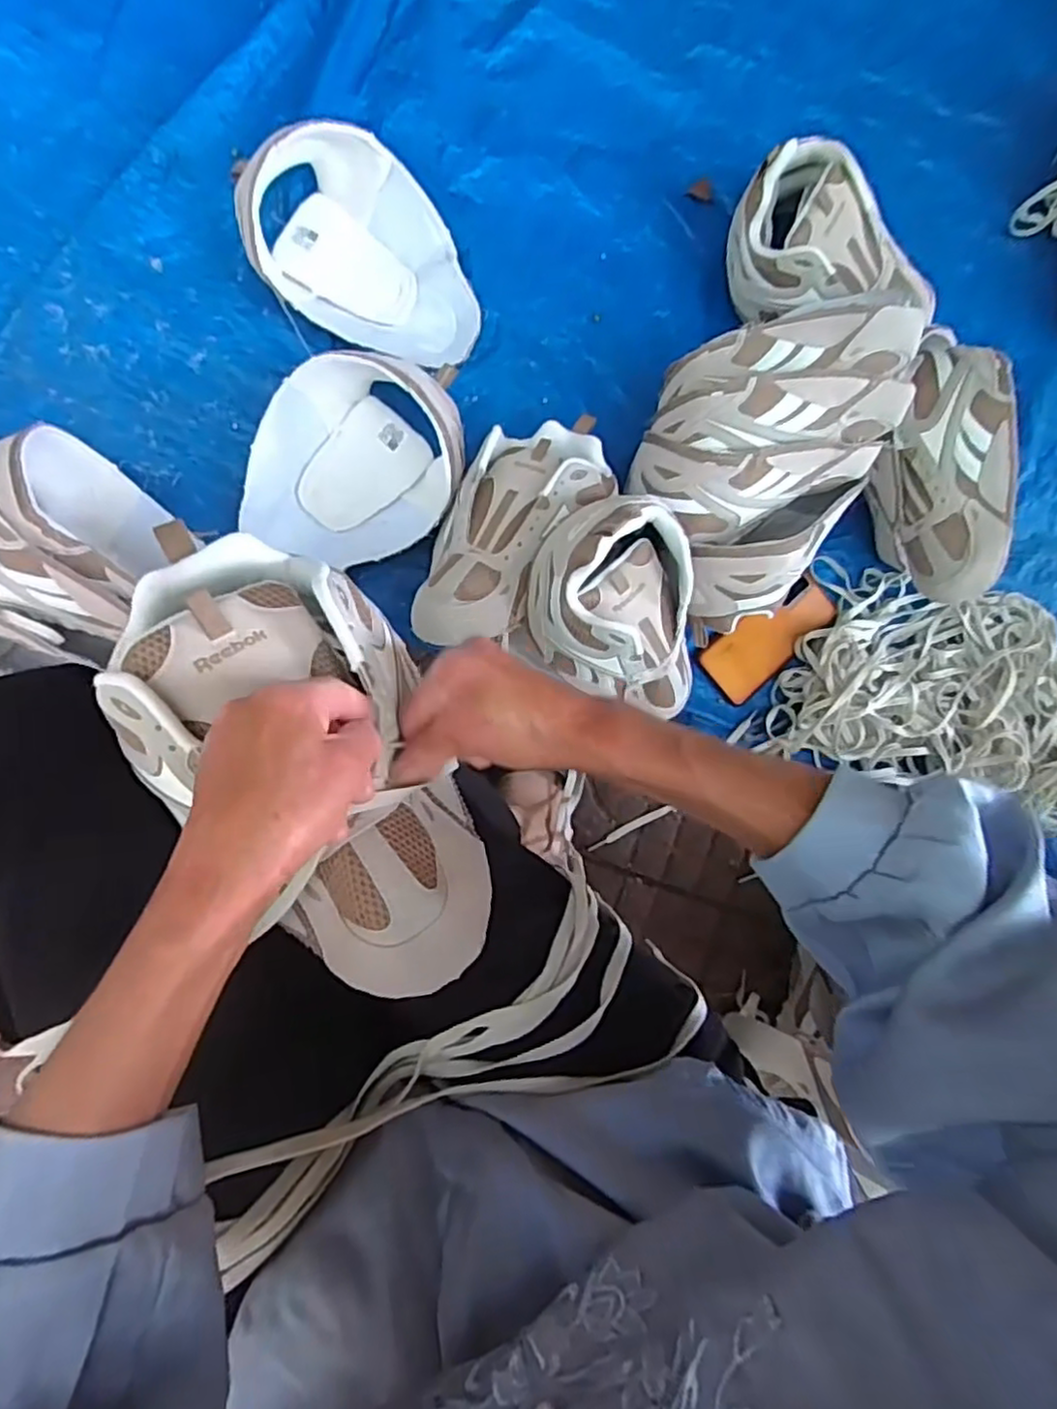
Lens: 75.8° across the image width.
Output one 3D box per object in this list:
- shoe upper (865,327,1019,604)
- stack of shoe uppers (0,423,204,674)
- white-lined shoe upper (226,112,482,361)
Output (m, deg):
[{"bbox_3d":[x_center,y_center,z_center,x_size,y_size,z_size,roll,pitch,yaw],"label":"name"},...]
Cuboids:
[{"bbox_3d":[0.403,-0.231,0.673,0.079,0.136,0.245,-11,88,-8],"label":"shoe upper"},{"bbox_3d":[-0.450,-0.123,0.557,0.250,0.145,0.156,-21,90,-8],"label":"stack of shoe uppers"},{"bbox_3d":[-0.158,-0.434,0.659,0.238,0.087,0.162,36,83,-4],"label":"white-lined shoe upper"}]

